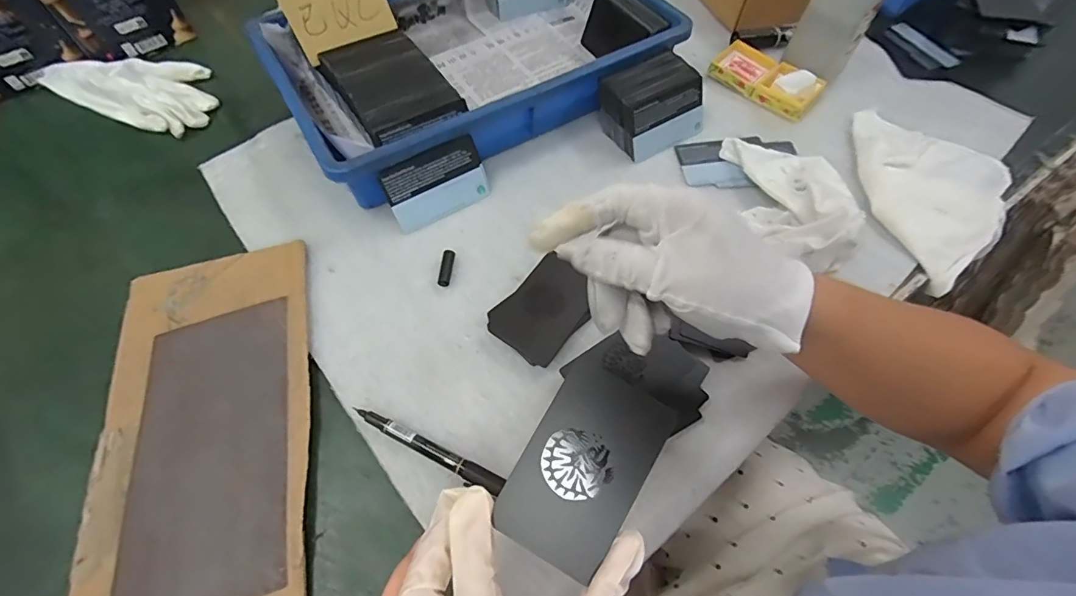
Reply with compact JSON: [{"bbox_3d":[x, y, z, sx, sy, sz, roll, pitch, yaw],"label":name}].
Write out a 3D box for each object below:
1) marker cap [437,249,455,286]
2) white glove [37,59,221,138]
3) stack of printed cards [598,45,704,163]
[{"bbox_3d":[-0.074,-0.024,0.390,0.010,0.009,0.031,6,61,4],"label":"marker cap"},{"bbox_3d":[-0.420,-0.227,0.502,0.190,0.023,0.094,19,62,11],"label":"white glove"},{"bbox_3d":[0.112,-0.187,0.461,0.093,0.049,0.067,-26,64,-14],"label":"stack of printed cards"}]

